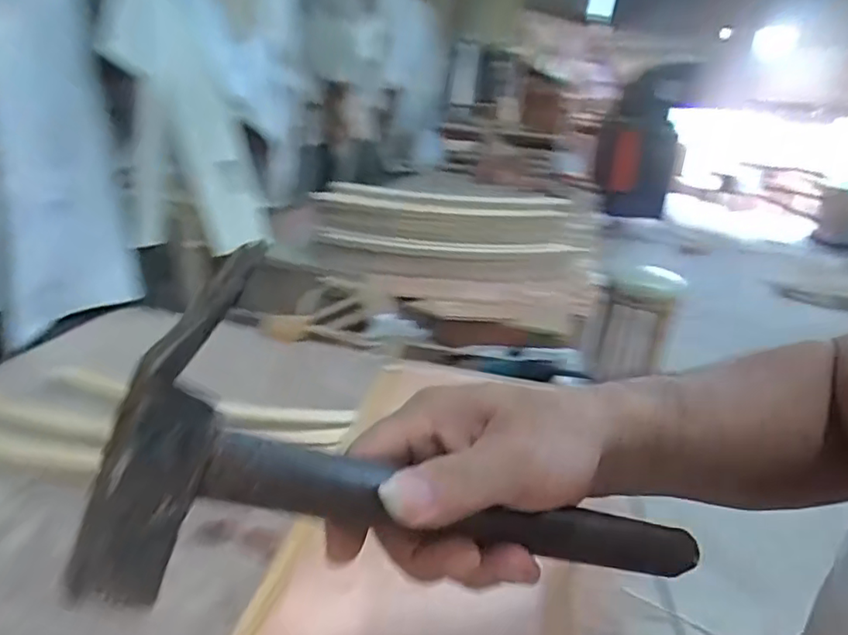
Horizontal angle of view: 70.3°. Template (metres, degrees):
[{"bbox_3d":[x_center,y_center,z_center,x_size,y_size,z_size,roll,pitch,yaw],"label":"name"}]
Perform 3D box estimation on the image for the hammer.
[{"bbox_3d":[0.030,0.076,0.254,0.291,0.102,0.053,22,13,-27],"label":"hammer"}]

